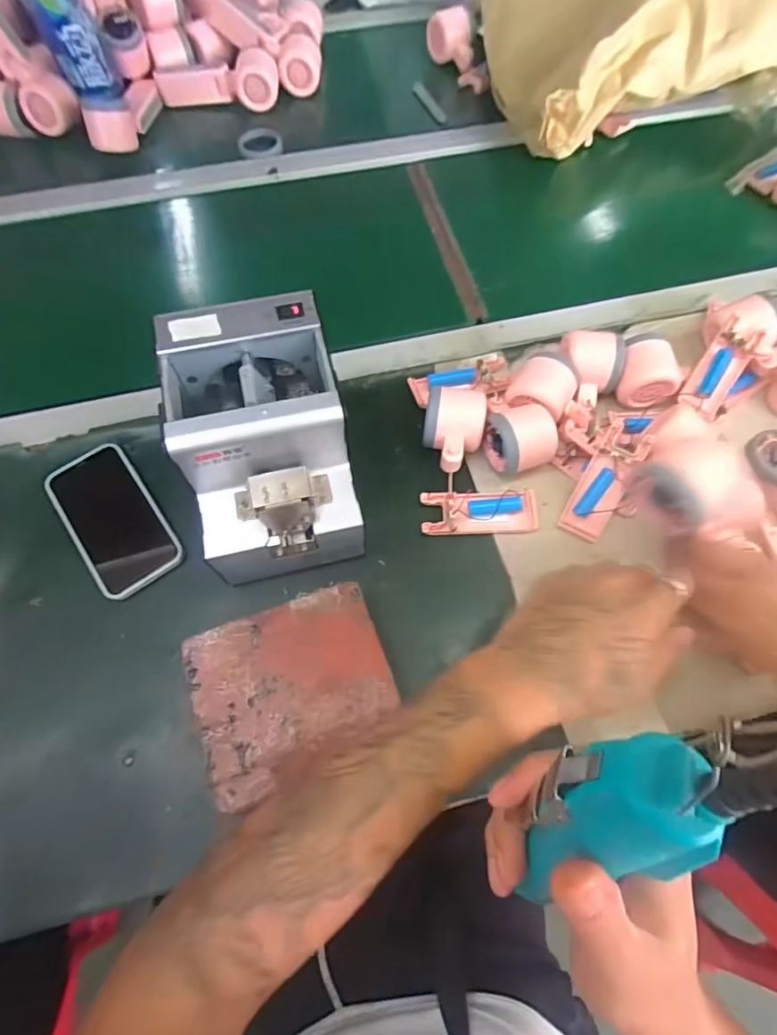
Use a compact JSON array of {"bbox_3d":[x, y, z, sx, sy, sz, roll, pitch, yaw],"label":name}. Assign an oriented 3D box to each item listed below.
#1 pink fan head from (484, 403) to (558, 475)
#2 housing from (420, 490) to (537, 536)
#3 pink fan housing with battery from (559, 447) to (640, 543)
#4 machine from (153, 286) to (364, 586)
[{"bbox_3d":[0.122,-0.075,0.485,0.060,0.058,0.063,-18,68,-8],"label":"pink fan head"},{"bbox_3d":[0.084,-0.004,0.482,0.104,0.020,0.040,-2,67,-1],"label":"housing"},{"bbox_3d":[0.192,-0.020,0.473,0.038,0.016,0.083,23,111,9],"label":"pink fan housing with battery"},{"bbox_3d":[-0.097,-0.053,0.428,0.124,0.154,0.178,-11,67,-6],"label":"machine"}]

